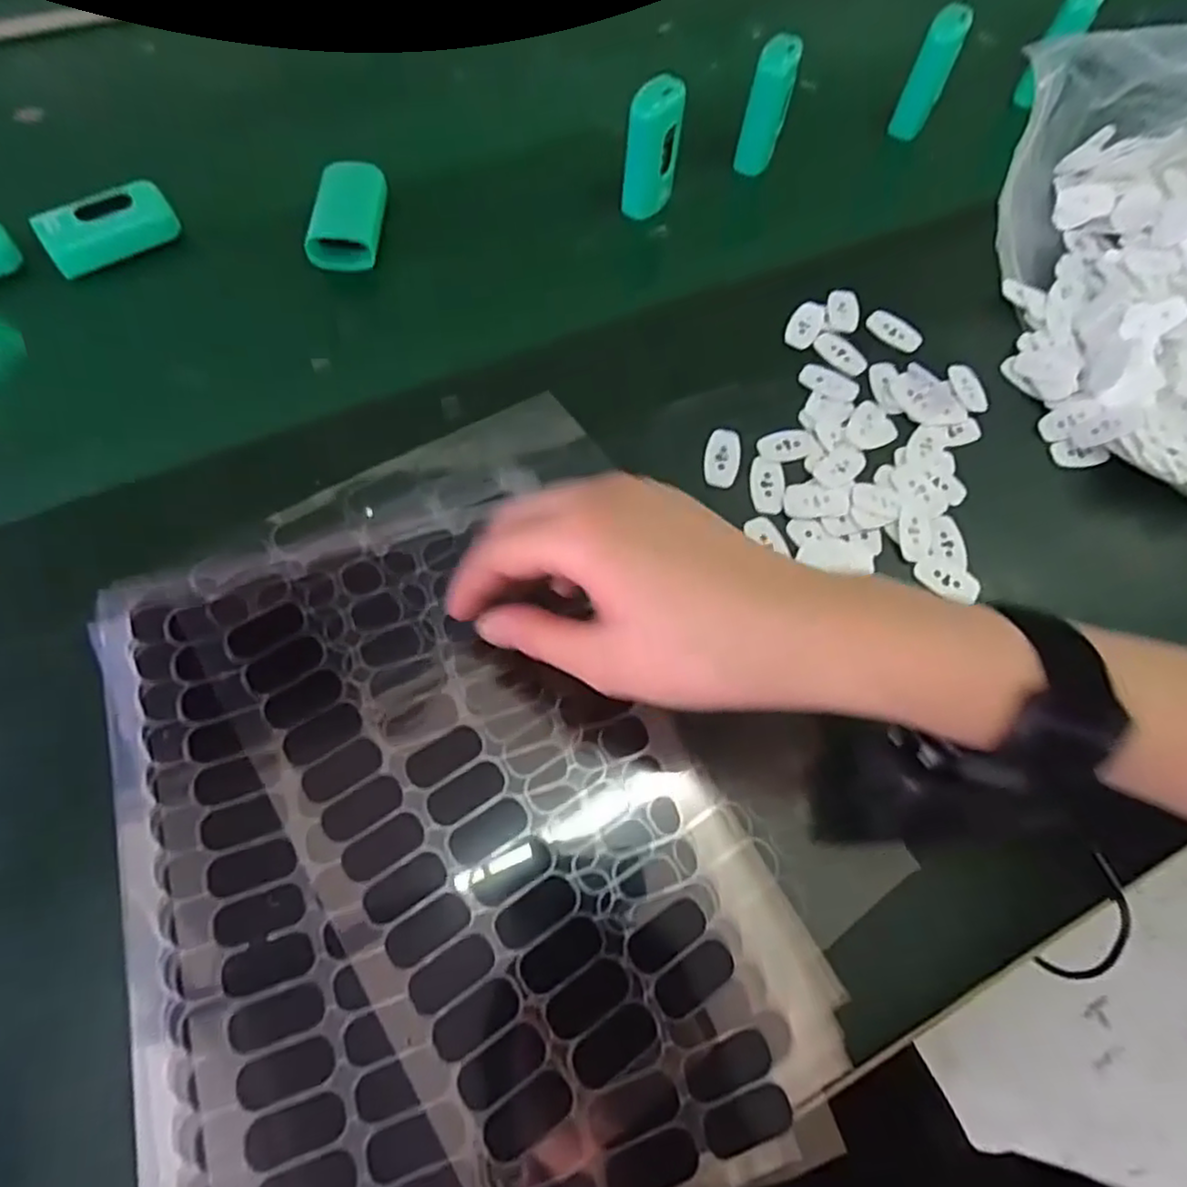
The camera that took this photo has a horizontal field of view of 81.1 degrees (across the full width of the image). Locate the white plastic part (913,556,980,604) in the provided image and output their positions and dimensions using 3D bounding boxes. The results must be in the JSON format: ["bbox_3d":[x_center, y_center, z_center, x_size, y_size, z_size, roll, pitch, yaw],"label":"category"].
[{"bbox_3d":[0.168,-0.007,0.329,0.030,0.004,0.016,33,68,11],"label":"white plastic part"}]

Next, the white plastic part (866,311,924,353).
[{"bbox_3d":[0.168,-0.146,0.387,0.032,0.004,0.016,34,68,12],"label":"white plastic part"}]

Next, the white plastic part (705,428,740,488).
[{"bbox_3d":[0.064,-0.067,0.344,0.017,0.005,0.031,8,65,0],"label":"white plastic part"}]

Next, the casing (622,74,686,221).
[{"bbox_3d":[0.034,-0.254,0.404,0.028,0.072,0.024,10,65,1],"label":"casing"}]

